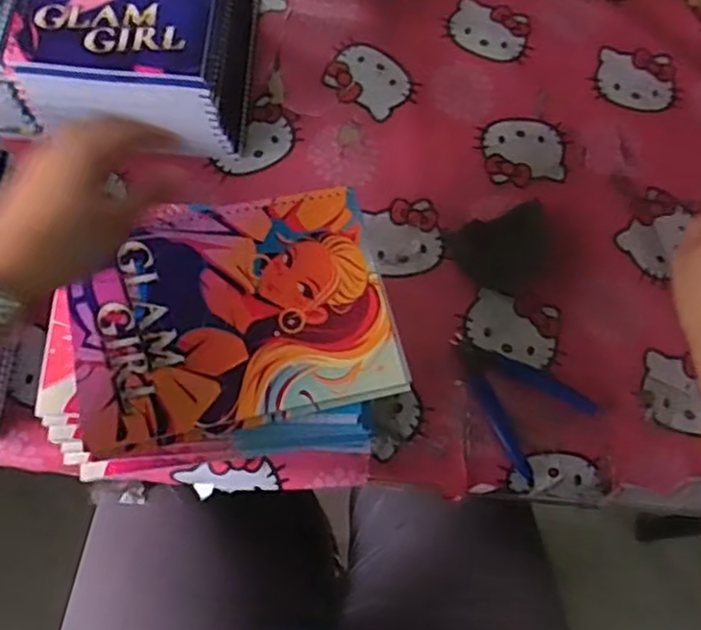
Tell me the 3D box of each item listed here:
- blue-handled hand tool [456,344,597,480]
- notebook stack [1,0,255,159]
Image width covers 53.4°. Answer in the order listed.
[{"bbox_3d":[0.134,0.062,0.567,0.084,0.006,0.108,-38,74,-15],"label":"blue-handled hand tool"},{"bbox_3d":[-0.174,-0.251,0.600,0.159,0.119,0.207,5,69,0],"label":"notebook stack"}]

